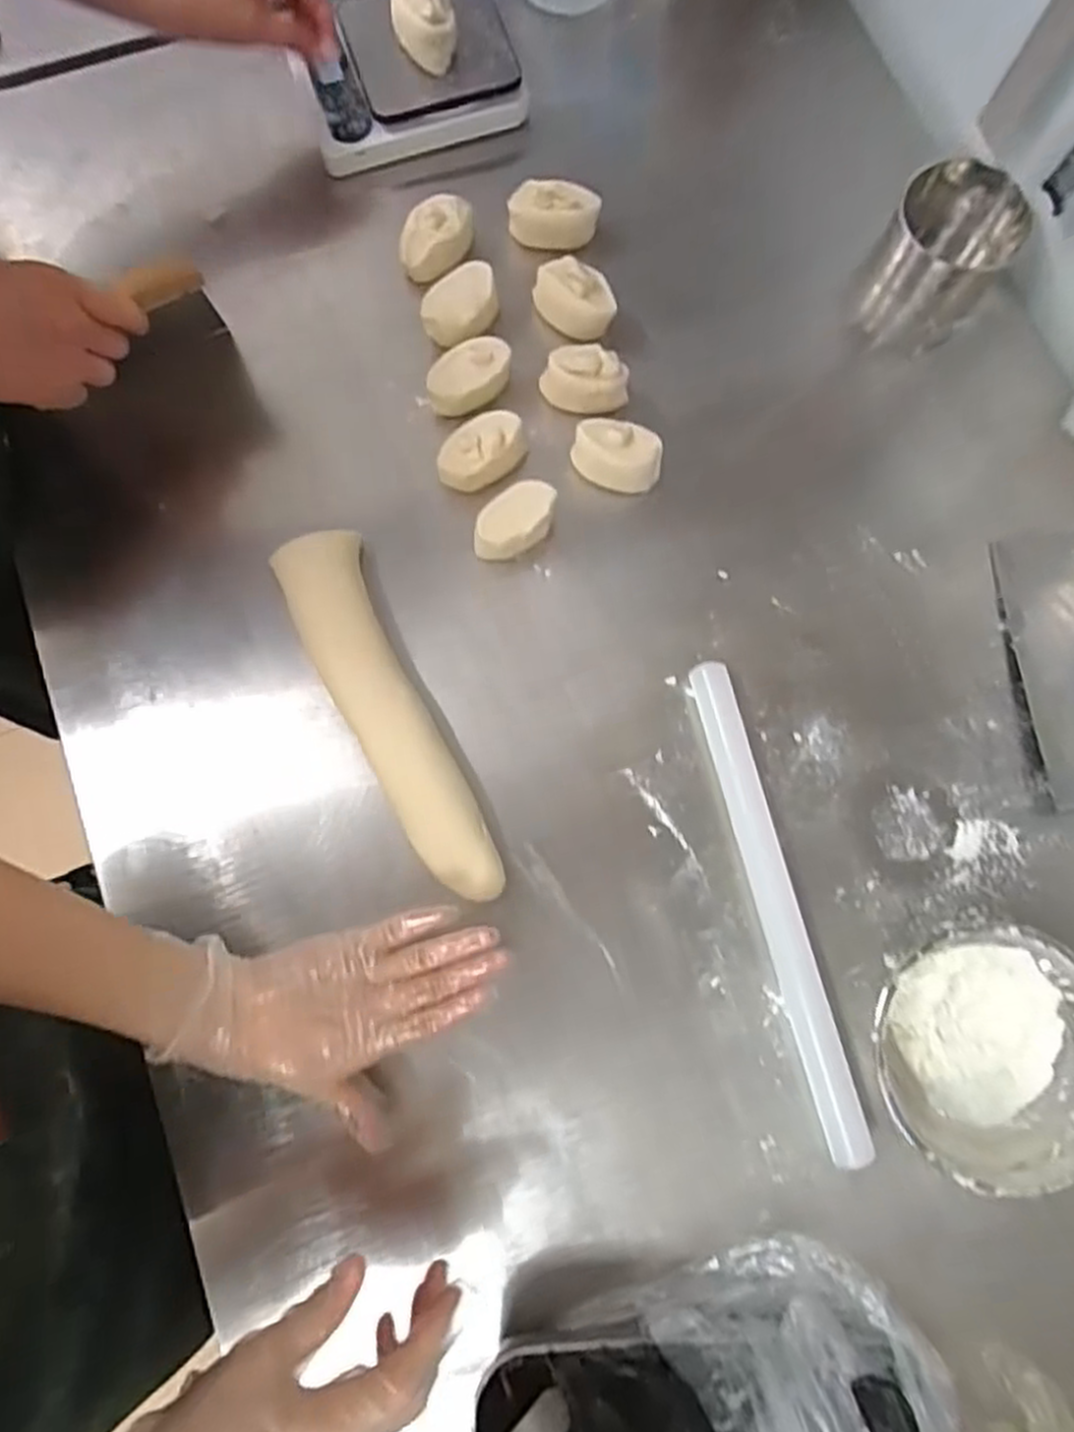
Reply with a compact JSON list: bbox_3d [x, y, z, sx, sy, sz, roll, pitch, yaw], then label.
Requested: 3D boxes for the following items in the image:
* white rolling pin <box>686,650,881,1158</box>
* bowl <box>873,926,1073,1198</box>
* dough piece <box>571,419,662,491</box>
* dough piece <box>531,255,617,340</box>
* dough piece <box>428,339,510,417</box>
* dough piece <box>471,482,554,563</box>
[{"bbox_3d":[0.160,0.120,0.512,0.030,0.027,0.319,-13,78,-3],"label":"white rolling pin"},{"bbox_3d":[0.278,0.208,0.478,0.144,0.056,0.137,0,78,0],"label":"bowl"},{"bbox_3d":[0.058,-0.189,0.564,0.065,0.043,0.034,21,79,4],"label":"dough piece"},{"bbox_3d":[0.029,-0.319,0.586,0.060,0.034,0.036,40,80,8],"label":"dough piece"},{"bbox_3d":[-0.049,-0.251,0.569,0.064,0.030,0.034,-38,81,-8],"label":"dough piece"},{"bbox_3d":[-0.015,-0.136,0.552,0.034,0.044,0.061,42,81,8],"label":"dough piece"}]

